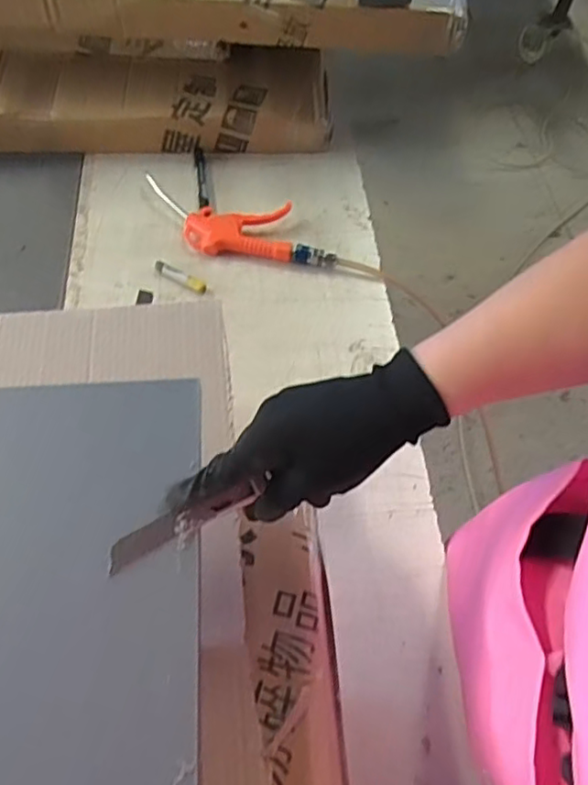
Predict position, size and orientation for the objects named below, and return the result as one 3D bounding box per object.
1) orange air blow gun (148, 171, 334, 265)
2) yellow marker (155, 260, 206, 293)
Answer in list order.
[{"bbox_3d":[-0.073,-0.219,0.818,0.257,0.023,0.099,10,57,4],"label":"orange air blow gun"},{"bbox_3d":[-0.140,-0.142,0.774,0.072,0.012,0.016,27,60,14],"label":"yellow marker"}]

